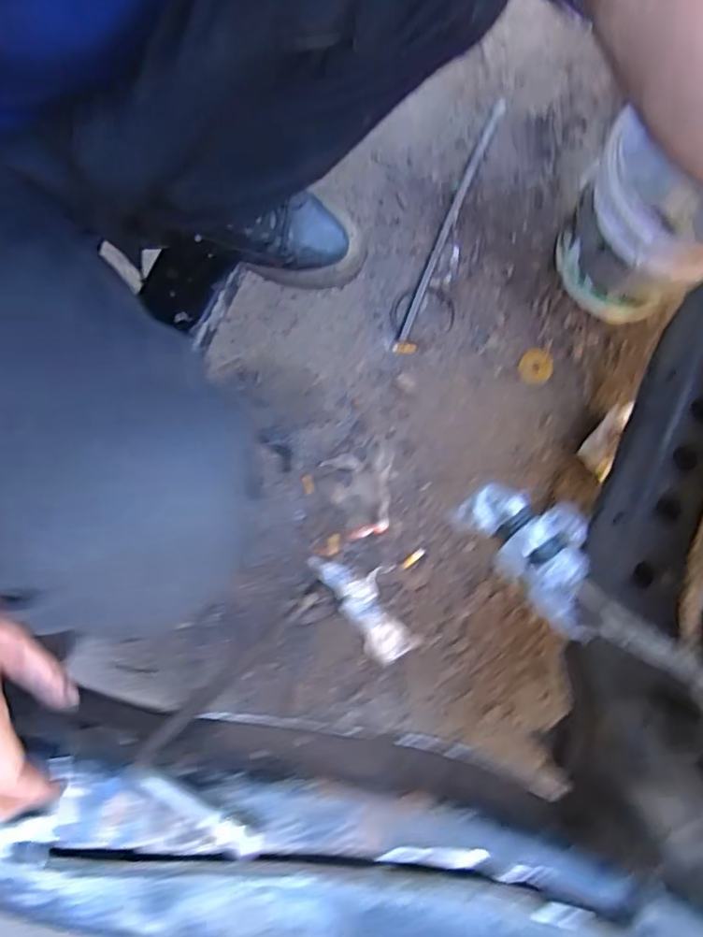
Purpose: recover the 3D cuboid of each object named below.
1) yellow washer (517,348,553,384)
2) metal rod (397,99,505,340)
[{"bbox_3d":[0.321,-0.179,1.034,0.060,0.008,0.060,-8,80,-2],"label":"yellow washer"},{"bbox_3d":[0.183,-0.456,1.072,0.020,0.017,0.496,23,80,4],"label":"metal rod"}]

